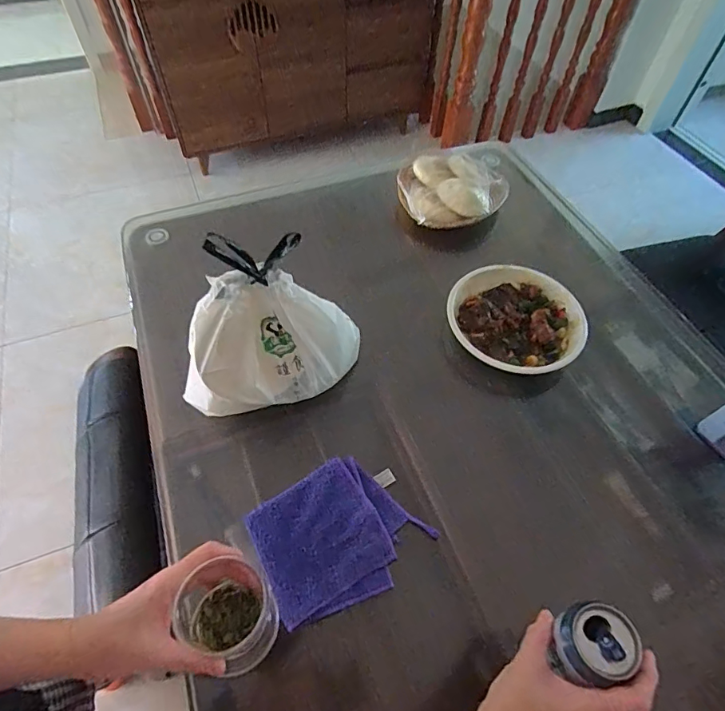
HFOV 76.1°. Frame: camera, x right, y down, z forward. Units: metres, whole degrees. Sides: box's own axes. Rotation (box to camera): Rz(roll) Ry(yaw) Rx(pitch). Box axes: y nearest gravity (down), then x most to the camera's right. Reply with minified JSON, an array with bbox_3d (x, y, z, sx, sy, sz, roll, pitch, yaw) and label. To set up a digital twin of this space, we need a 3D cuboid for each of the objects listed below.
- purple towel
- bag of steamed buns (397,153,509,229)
[{"bbox_3d":[-0.029,0.222,0.583,0.198,0.021,0.159,-23,59,-16],"label":"purple towel"},{"bbox_3d":[0.186,-0.342,0.926,0.224,0.067,0.185,-14,57,-11],"label":"bag of steamed buns"}]

